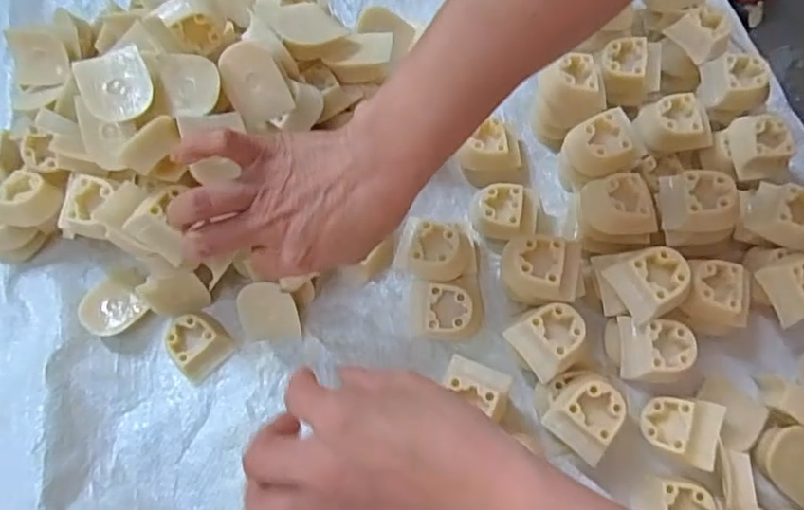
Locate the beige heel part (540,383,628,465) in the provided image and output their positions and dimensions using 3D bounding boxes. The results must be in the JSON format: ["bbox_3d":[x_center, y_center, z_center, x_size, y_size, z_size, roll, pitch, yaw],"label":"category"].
[{"bbox_3d":[0.108,0.093,0.336,0.036,0.017,0.039,41,75,16],"label":"beige heel part"}]

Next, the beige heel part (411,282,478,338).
[{"bbox_3d":[0.028,0.038,0.384,0.040,0.035,0.037,-1,69,1],"label":"beige heel part"}]

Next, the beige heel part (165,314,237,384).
[{"bbox_3d":[-0.139,0.060,0.394,0.039,0.017,0.035,40,75,15],"label":"beige heel part"}]

